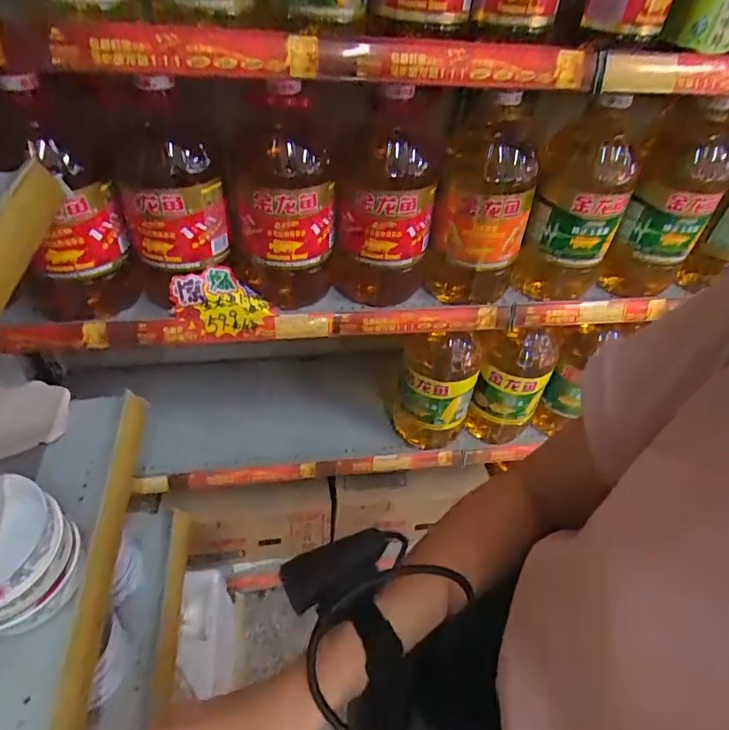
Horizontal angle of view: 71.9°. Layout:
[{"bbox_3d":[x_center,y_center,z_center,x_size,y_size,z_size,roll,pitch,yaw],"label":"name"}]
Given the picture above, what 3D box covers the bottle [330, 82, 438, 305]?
[{"bbox_3d":[0.034,-0.249,0.799,0.147,0.314,0.162,6,45,0],"label":"bottle"}]

